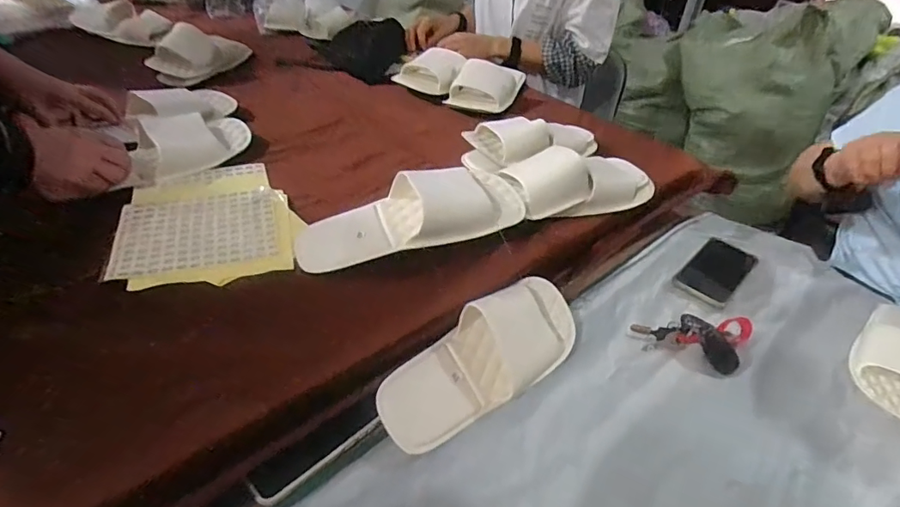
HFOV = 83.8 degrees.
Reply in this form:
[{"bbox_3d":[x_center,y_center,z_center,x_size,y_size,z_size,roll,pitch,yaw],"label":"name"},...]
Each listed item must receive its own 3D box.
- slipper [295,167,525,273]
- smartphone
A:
[{"bbox_3d":[-0.051,-0.055,0.591,0.266,0.075,0.106,-16,42,-4],"label":"slipper"},{"bbox_3d":[0.404,0.025,0.762,0.076,0.007,0.154,33,47,30],"label":"smartphone"}]

